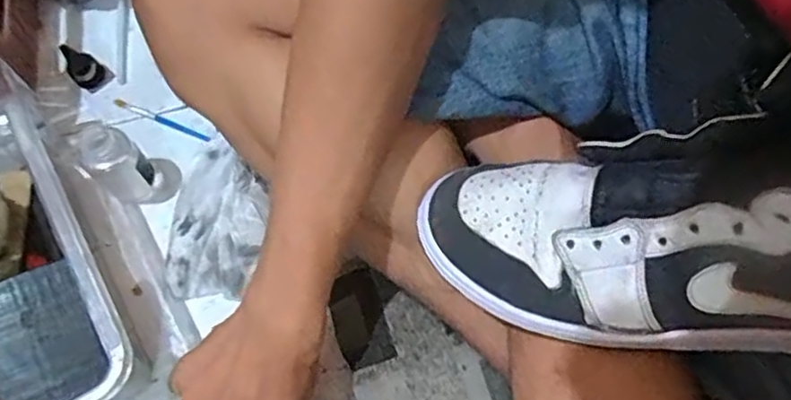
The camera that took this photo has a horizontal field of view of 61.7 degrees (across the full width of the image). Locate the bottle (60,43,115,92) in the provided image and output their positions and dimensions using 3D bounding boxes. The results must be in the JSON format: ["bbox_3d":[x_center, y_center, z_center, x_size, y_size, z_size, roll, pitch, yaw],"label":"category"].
[{"bbox_3d":[-0.272,-0.118,0.572,0.052,0.020,0.028,43,74,13],"label":"bottle"}]

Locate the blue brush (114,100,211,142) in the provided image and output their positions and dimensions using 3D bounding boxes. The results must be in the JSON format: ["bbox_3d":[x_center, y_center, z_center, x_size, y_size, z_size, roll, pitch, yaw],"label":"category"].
[{"bbox_3d":[-0.198,-0.068,0.565,0.089,0.005,0.007,21,71,6],"label":"blue brush"}]

